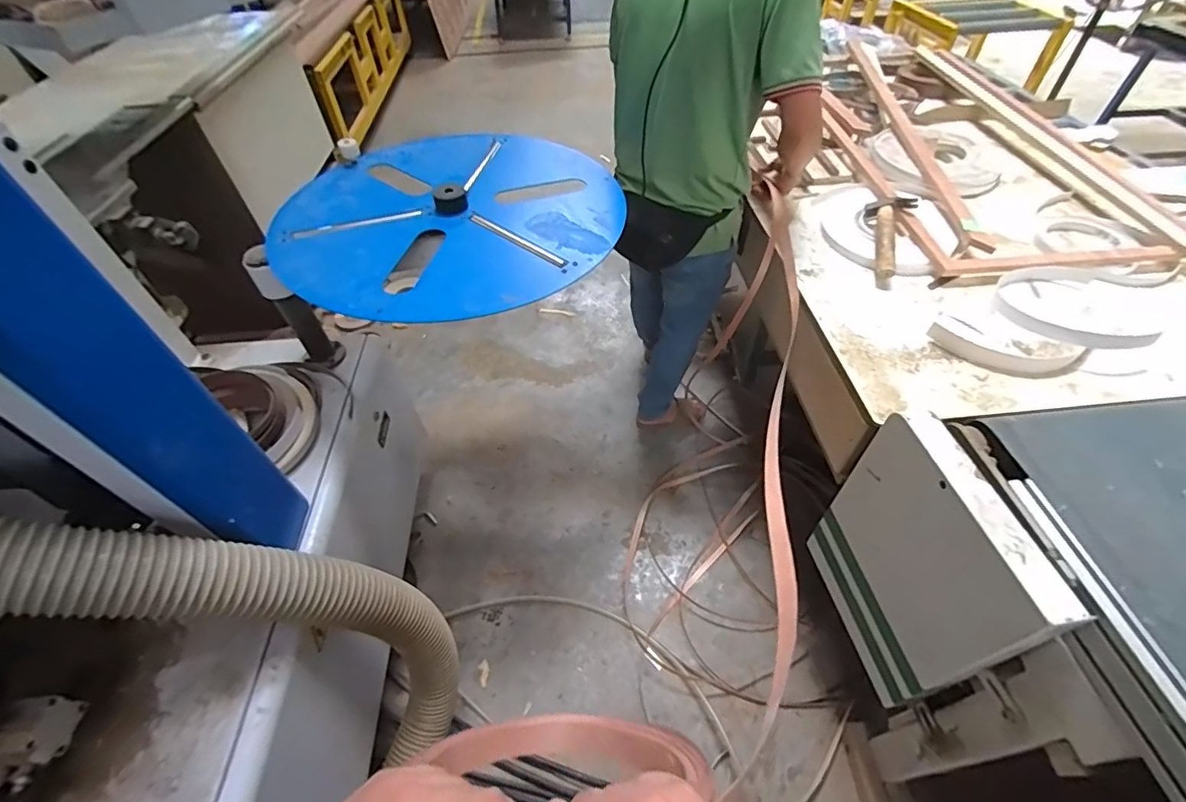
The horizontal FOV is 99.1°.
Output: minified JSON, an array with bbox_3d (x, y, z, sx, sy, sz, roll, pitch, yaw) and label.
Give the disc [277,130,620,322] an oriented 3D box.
[{"bbox_3d":[-0.291,-0.405,1.060,0.680,0.055,0.677,-3,49,3],"label":"disc"}]

